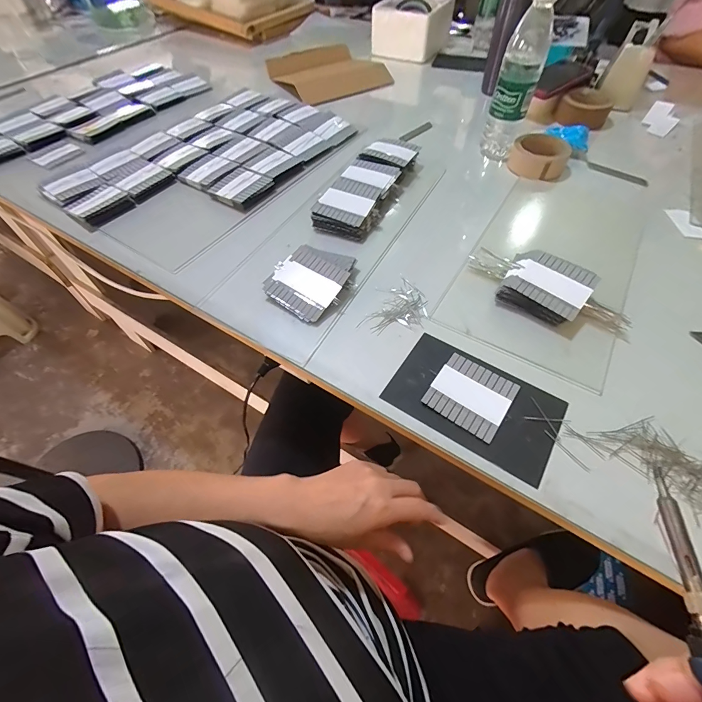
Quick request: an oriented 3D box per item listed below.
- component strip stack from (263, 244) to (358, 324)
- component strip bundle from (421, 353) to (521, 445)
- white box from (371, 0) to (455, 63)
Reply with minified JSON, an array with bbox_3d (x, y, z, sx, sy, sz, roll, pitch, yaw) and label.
[{"bbox_3d":[-0.053,-0.094,0.464,0.093,0.032,0.104,29,63,21],"label":"component strip stack"},{"bbox_3d":[0.129,0.047,0.379,0.079,0.005,0.077,31,63,21],"label":"component strip bundle"},{"bbox_3d":[0.155,-0.835,0.902,0.166,0.098,0.169,22,58,15],"label":"white box"}]

